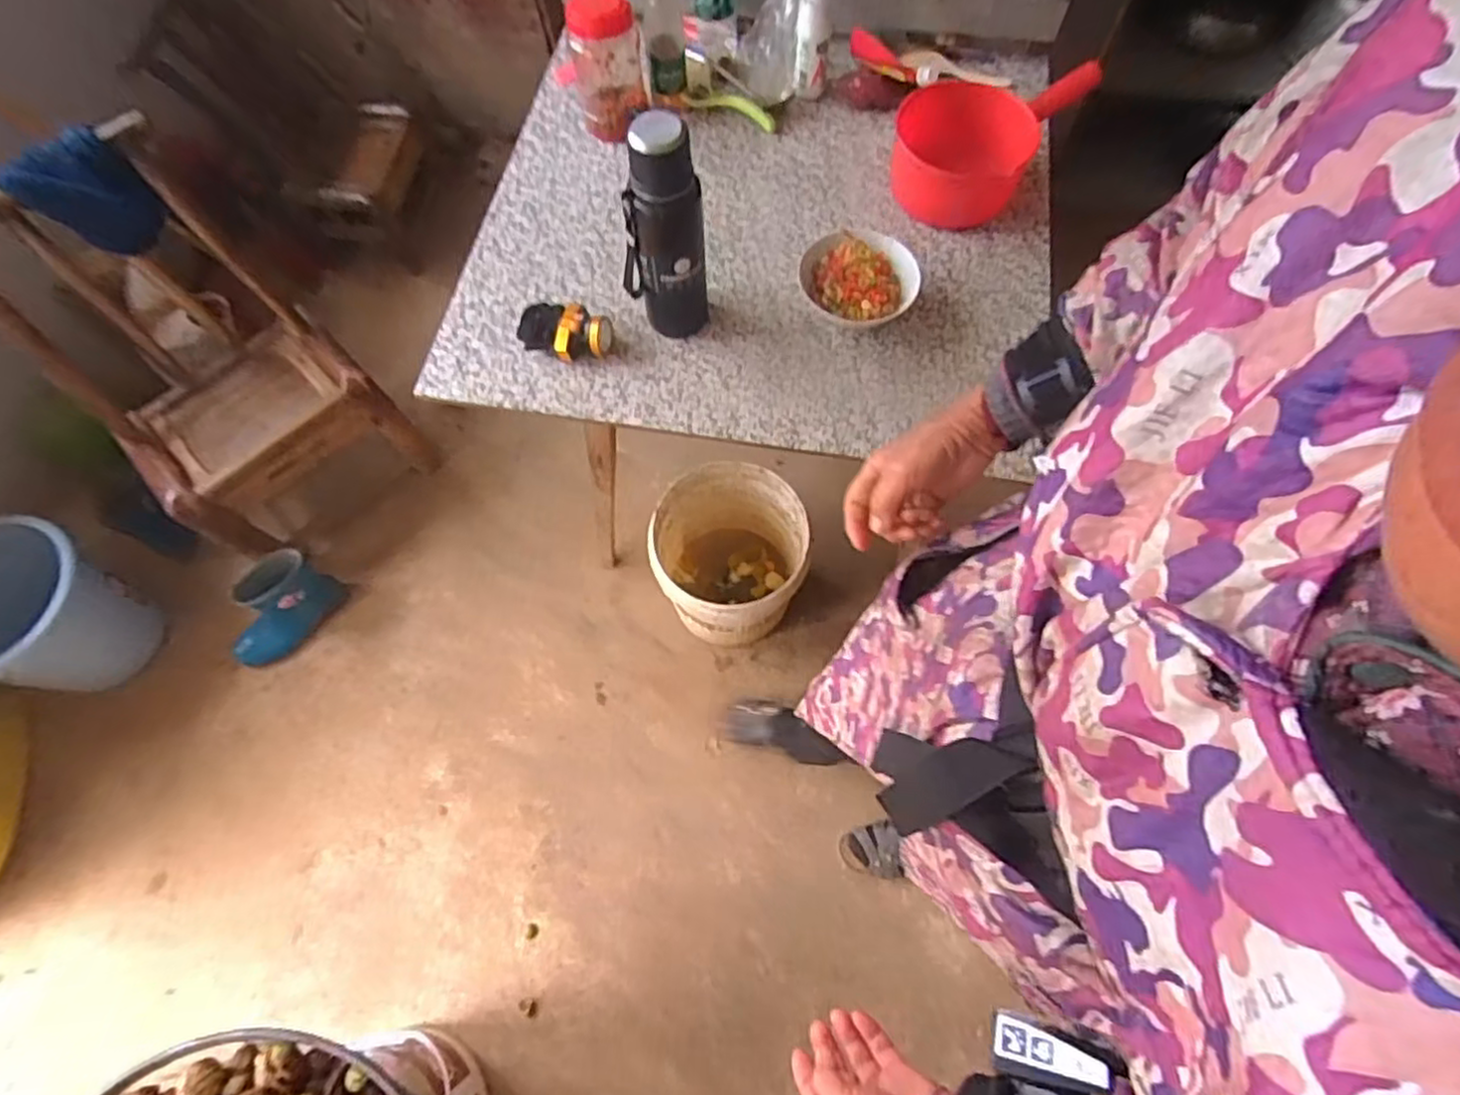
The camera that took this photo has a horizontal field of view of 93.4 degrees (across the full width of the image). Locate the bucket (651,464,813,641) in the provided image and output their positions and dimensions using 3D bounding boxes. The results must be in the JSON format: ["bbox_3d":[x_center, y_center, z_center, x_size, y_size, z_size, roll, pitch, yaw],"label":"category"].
[{"bbox_3d":[-0.001,0.031,1.317,0.266,0.306,0.278,1,70,-2],"label":"bucket"}]

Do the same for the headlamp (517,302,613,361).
[{"bbox_3d":[-0.213,-0.277,0.882,0.118,0.049,0.059,20,70,5],"label":"headlamp"}]

